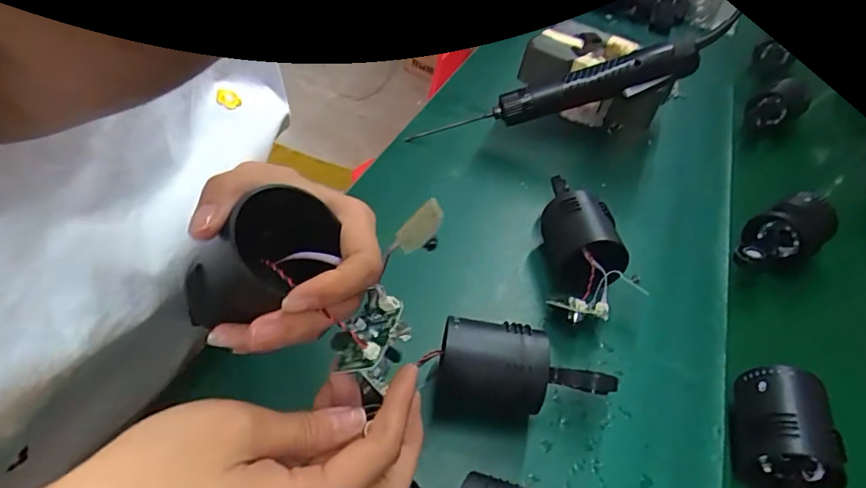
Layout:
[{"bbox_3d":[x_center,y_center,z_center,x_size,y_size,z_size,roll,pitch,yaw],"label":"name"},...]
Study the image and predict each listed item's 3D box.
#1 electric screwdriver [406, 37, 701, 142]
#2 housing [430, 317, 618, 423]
[{"bbox_3d":[0.122,-0.151,0.554,0.287,0.033,0.027,-14,43,9],"label":"electric screwdriver"},{"bbox_3d":[0.060,0.086,0.350,0.113,0.058,0.052,5,42,-2],"label":"housing"}]

